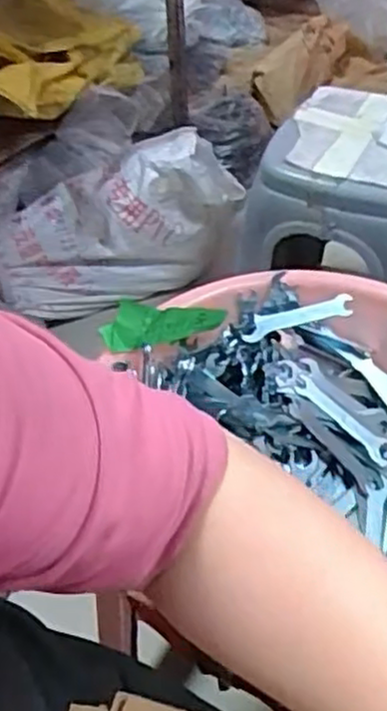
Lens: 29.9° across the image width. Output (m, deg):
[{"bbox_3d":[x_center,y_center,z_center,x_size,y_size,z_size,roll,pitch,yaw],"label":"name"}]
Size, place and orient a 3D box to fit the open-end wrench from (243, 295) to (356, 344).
[{"bbox_3d":[0.100,-0.037,0.706,0.109,0.022,0.009,-15,8,-4],"label":"open-end wrench"}]

